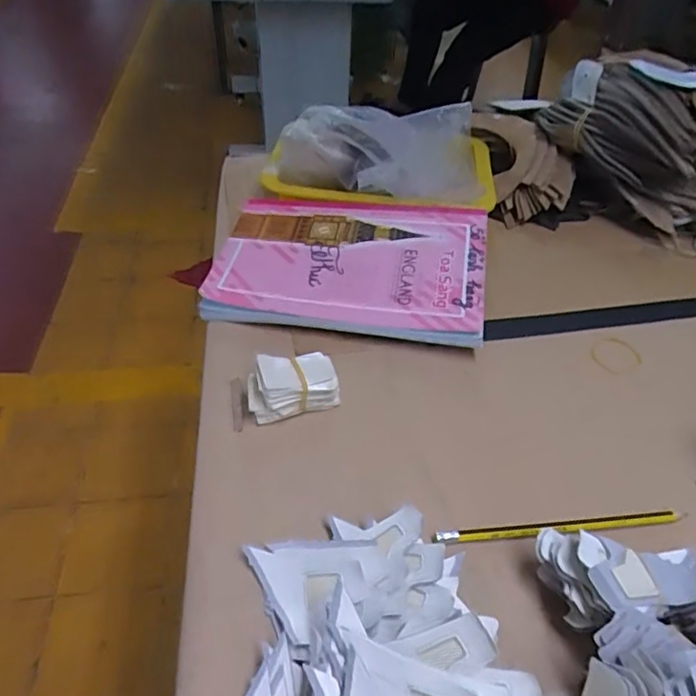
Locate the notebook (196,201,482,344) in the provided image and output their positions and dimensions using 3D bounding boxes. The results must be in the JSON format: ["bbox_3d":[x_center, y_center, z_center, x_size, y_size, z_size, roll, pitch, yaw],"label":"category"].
[{"bbox_3d":[0.002,-0.084,0.564,0.248,0.019,0.165,5,54,8],"label":"notebook"}]

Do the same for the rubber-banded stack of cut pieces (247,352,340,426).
[{"bbox_3d":[-0.045,0.028,0.461,0.069,0.040,0.038,-14,46,-17],"label":"rubber-banded stack of cut pieces"}]

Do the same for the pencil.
[{"bbox_3d":[0.143,0.119,0.396,0.175,0.009,0.010,-4,44,-7],"label":"pencil"}]

